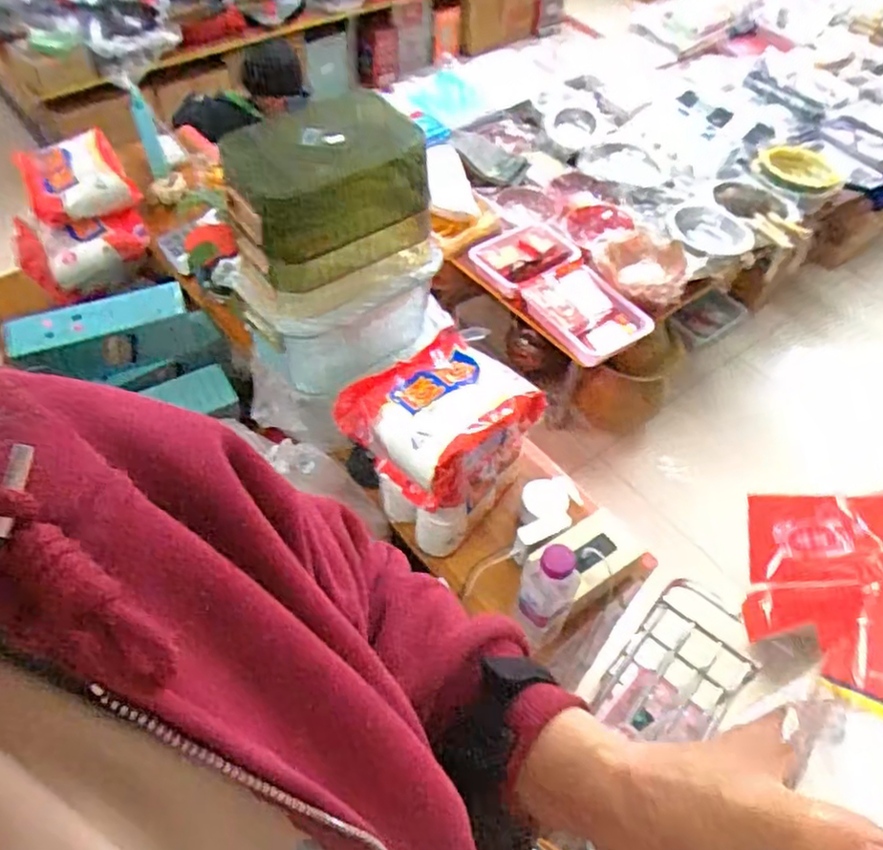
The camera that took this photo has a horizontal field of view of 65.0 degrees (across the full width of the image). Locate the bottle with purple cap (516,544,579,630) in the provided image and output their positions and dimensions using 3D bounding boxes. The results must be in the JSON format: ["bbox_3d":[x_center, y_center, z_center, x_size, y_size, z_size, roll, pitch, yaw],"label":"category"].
[{"bbox_3d":[0.127,0.188,0.814,0.057,0.122,0.047,26,55,16],"label":"bottle with purple cap"}]

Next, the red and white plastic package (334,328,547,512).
[{"bbox_3d":[-0.002,-0.004,0.939,0.214,0.128,0.185,-35,61,-26],"label":"red and white plastic package"}]

